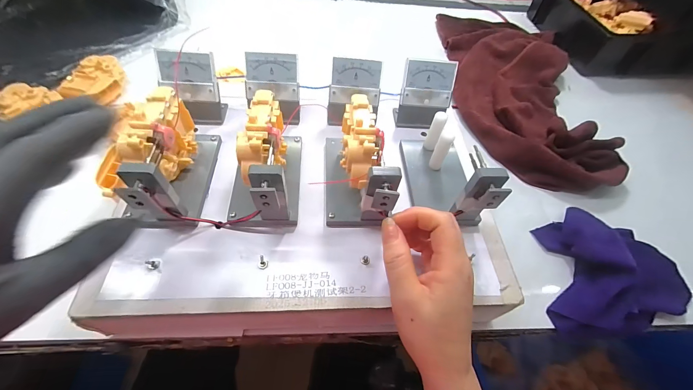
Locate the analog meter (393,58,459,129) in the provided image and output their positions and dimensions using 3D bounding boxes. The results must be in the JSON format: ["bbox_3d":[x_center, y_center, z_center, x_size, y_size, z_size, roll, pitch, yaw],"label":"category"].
[{"bbox_3d":[0.102,-0.125,0.379,0.066,0.072,0.048,3,55,-3],"label":"analog meter"}]

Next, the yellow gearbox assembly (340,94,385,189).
[{"bbox_3d":[0.015,-0.054,0.292,0.039,0.036,0.088,4,55,-2],"label":"yellow gearbox assembly"}]

